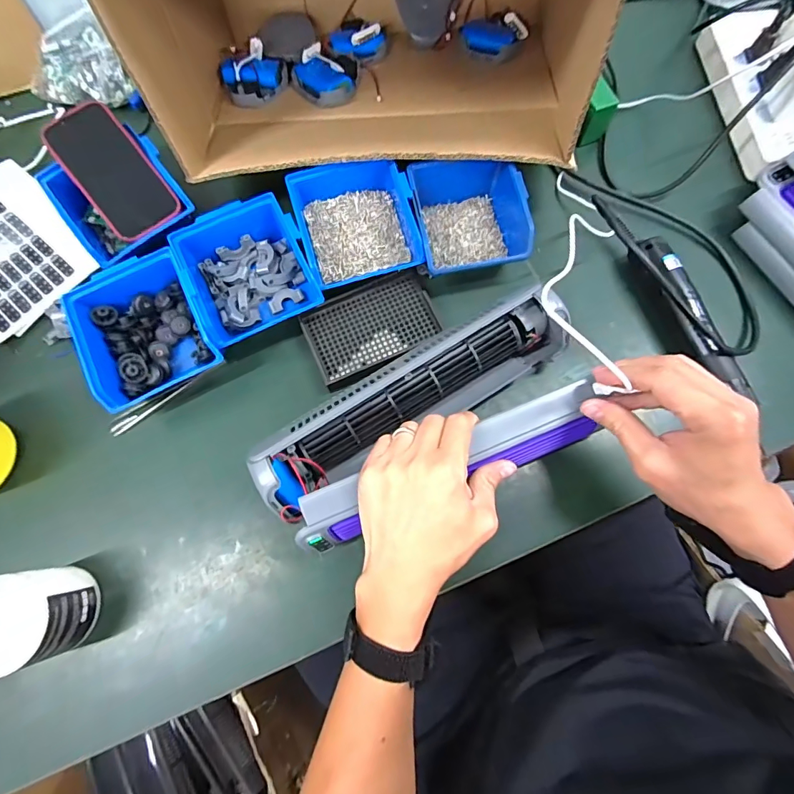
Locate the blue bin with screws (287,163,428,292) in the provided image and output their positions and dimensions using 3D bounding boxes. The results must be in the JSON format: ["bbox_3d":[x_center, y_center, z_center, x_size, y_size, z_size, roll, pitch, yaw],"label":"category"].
[{"bbox_3d":[-0.043,-0.187,0.455,0.118,0.055,0.133,-14,77,0],"label":"blue bin with screws"}]

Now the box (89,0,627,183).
[{"bbox_3d":[-0.016,-0.404,0.406,0.430,0.243,0.311,-1,74,2],"label":"box"}]

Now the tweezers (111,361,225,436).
[{"bbox_3d":[-0.239,0.002,0.449,0.131,0.007,0.013,-33,75,-7],"label":"tweezers"}]

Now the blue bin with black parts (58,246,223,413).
[{"bbox_3d":[-0.251,-0.071,0.432,0.117,0.059,0.144,-28,77,-3],"label":"blue bin with black parts"}]

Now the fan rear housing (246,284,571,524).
[{"bbox_3d":[0.018,-0.001,0.392,0.304,0.070,0.065,-30,79,-9],"label":"fan rear housing"}]

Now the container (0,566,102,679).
[{"bbox_3d":[-0.310,0.185,0.361,0.071,0.082,0.073,-5,77,2],"label":"container"}]

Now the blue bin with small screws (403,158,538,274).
[{"bbox_3d":[0.075,-0.195,0.457,0.114,0.055,0.133,-11,77,1],"label":"blue bin with small screws"}]

